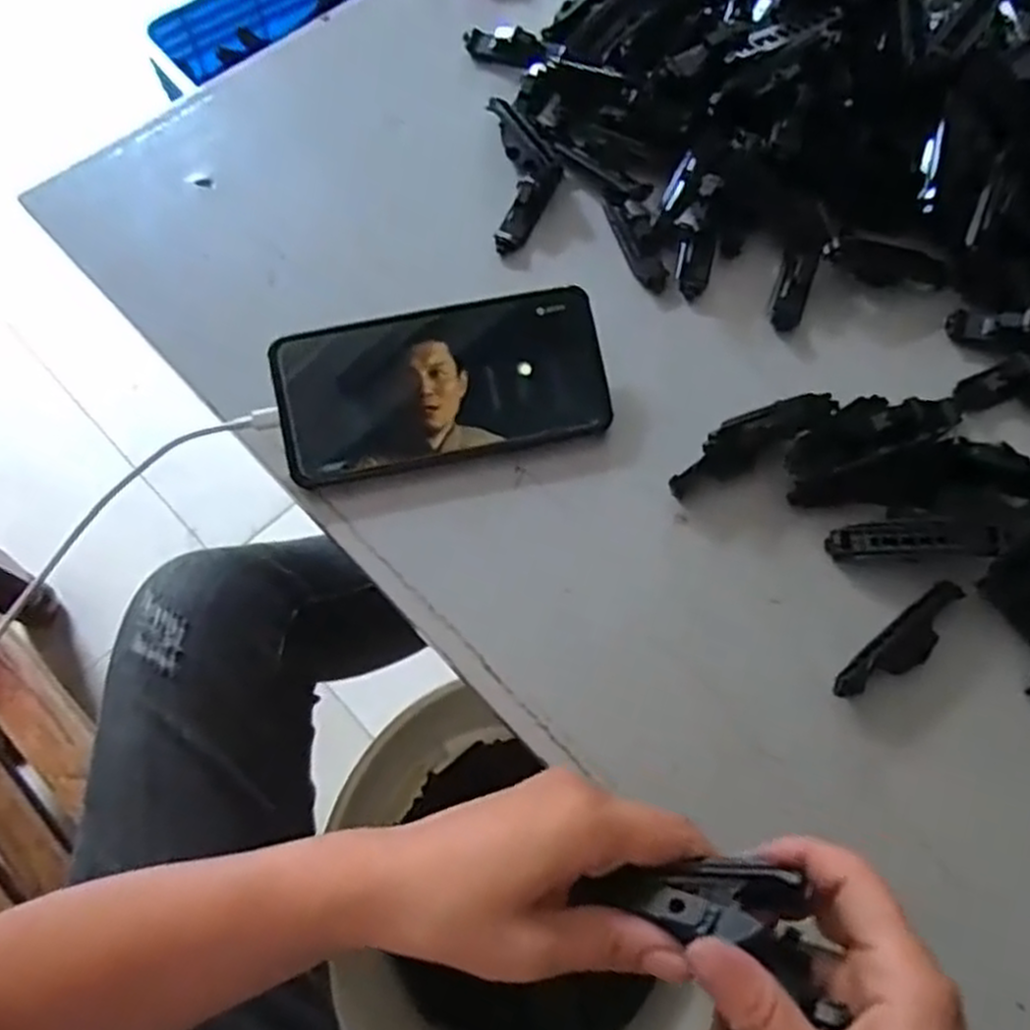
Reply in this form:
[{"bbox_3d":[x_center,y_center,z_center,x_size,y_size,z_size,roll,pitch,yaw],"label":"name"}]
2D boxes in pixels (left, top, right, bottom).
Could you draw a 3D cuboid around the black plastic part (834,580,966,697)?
[{"bbox_3d":[0.183,0.061,0.365,0.079,0.013,0.020,-36,72,-13],"label":"black plastic part"}]

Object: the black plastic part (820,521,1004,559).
[{"bbox_3d":[0.195,0.011,0.382,0.078,0.007,0.016,-2,67,13],"label":"black plastic part"}]

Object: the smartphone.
[{"bbox_3d":[-0.037,-0.067,0.407,0.167,0.008,0.077,-12,94,-7],"label":"smartphone"}]

